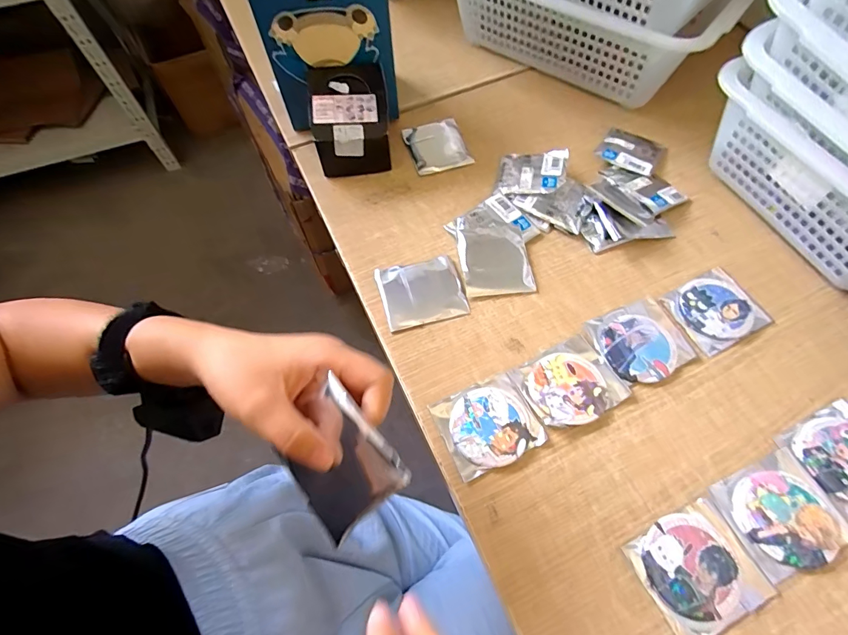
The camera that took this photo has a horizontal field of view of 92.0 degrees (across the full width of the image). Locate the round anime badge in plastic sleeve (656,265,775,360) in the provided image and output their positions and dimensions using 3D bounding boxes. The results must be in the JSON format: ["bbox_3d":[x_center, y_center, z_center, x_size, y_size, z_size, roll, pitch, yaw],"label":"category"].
[{"bbox_3d":[0.271,-0.007,0.382,0.084,0.007,0.068,-24,65,-11],"label":"round anime badge in plastic sleeve"}]

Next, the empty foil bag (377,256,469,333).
[{"bbox_3d":[-0.002,-0.025,0.401,0.078,0.007,0.069,-14,63,-6],"label":"empty foil bag"}]

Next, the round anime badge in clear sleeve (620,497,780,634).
[{"bbox_3d":[0.193,0.177,0.288,0.079,0.009,0.070,-24,65,-11],"label":"round anime badge in clear sleeve"}]

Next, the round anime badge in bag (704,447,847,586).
[{"bbox_3d":[0.265,0.145,0.302,0.078,0.009,0.069,-21,64,-10],"label":"round anime badge in bag"}]

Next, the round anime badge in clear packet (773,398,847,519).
[{"bbox_3d":[0.336,0.106,0.320,0.082,0.008,0.068,-23,65,-10],"label":"round anime badge in clear packet"}]

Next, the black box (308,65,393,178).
[{"bbox_3d":[-0.082,-0.221,0.466,0.082,0.081,0.088,-9,63,-4],"label":"black box"}]

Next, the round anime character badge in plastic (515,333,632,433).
[{"bbox_3d":[0.126,0.058,0.353,0.079,0.008,0.066,-26,65,-12],"label":"round anime character badge in plastic"}]

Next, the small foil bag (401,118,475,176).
[{"bbox_3d":[0.016,-0.208,0.495,0.067,0.008,0.075,-17,64,-7],"label":"small foil bag"}]

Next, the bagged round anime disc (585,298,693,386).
[{"bbox_3d":[0.194,0.022,0.368,0.076,0.007,0.071,-20,64,-9],"label":"bagged round anime disc"}]

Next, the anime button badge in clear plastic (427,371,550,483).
[{"bbox_3d":[0.053,0.088,0.339,0.076,0.008,0.067,-23,65,-10],"label":"anime button badge in clear plastic"}]

